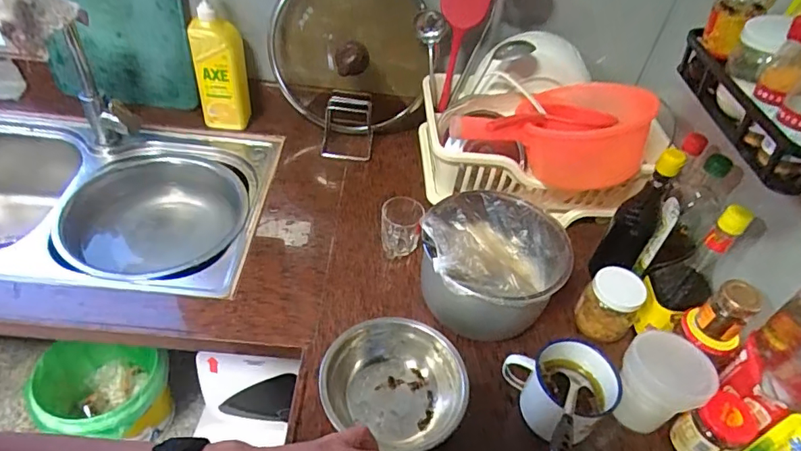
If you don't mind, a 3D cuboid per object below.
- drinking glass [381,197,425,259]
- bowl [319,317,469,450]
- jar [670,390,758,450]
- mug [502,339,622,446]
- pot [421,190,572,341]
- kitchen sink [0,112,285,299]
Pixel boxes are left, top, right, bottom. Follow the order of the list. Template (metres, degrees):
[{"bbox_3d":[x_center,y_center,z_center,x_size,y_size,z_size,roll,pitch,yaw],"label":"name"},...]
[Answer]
[{"bbox_3d":[-0.001,0.013,0.870,0.067,0.096,0.075,8,44,1],"label":"drinking glass"},{"bbox_3d":[-0.010,0.208,0.687,0.182,0.059,0.166,4,45,-4],"label":"bowl"},{"bbox_3d":[0.392,0.264,0.655,0.068,0.101,0.061,-12,48,-18],"label":"jar"},{"bbox_3d":[0.212,0.212,0.687,0.109,0.102,0.128,-27,54,-30],"label":"mug"},{"bbox_3d":[0.133,0.065,0.781,0.199,0.159,0.194,4,45,-4],"label":"pot"},{"bbox_3d":[-0.675,-0.002,0.992,0.826,0.218,0.409,5,44,-2],"label":"kitchen sink"}]

